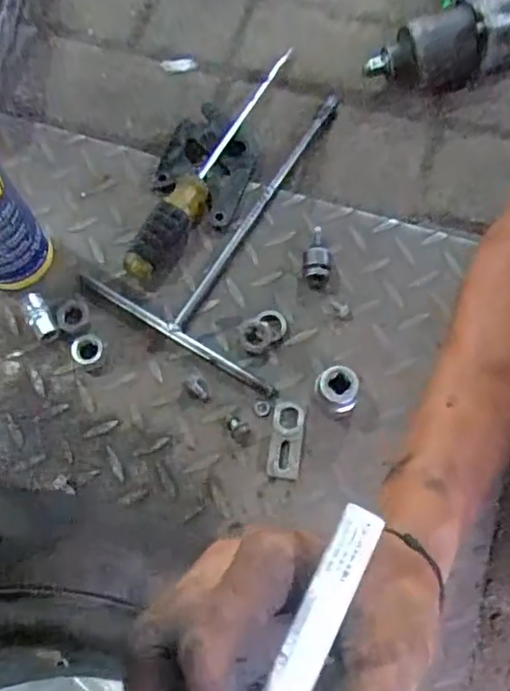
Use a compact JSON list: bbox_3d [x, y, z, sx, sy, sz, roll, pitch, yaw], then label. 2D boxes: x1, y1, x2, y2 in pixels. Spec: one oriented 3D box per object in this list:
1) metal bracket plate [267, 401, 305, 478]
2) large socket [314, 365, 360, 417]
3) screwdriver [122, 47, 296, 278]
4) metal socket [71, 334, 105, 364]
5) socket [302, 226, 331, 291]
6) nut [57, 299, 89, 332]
[{"bbox_3d":[0.025,0.075,0.474,0.026,0.004,0.060,6,70,2],"label":"metal bracket plate"},{"bbox_3d":[0.063,0.038,0.466,0.033,0.039,0.033,0,70,0],"label":"large socket"},{"bbox_3d":[-0.034,-0.175,0.544,0.031,0.030,0.278,27,72,9],"label":"screwdriver"},{"bbox_3d":[-0.139,0.003,0.491,0.024,0.009,0.024,0,70,0],"label":"metal socket"},{"bbox_3d":[0.054,-0.076,0.516,0.024,0.023,0.056,4,70,1],"label":"socket"},{"bbox_3d":[-0.155,-0.025,0.503,0.025,0.009,0.026,-7,70,-3],"label":"nut"}]

